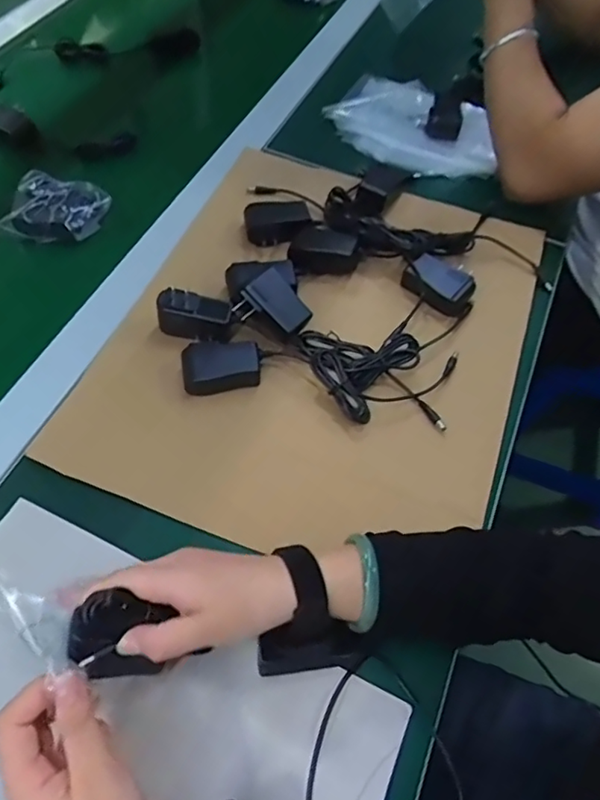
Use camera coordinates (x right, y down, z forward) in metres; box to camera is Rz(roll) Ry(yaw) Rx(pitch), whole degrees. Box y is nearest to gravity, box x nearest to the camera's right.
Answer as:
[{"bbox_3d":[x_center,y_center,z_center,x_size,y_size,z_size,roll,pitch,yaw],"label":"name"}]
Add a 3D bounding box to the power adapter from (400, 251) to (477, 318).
[{"bbox_3d":[0.150,-0.125,0.635,0.075,0.031,0.044,33,61,16],"label":"power adapter"}]

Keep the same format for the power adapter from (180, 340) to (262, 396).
[{"bbox_3d":[-0.075,-0.033,0.565,0.074,0.027,0.042,-1,57,-4],"label":"power adapter"}]

